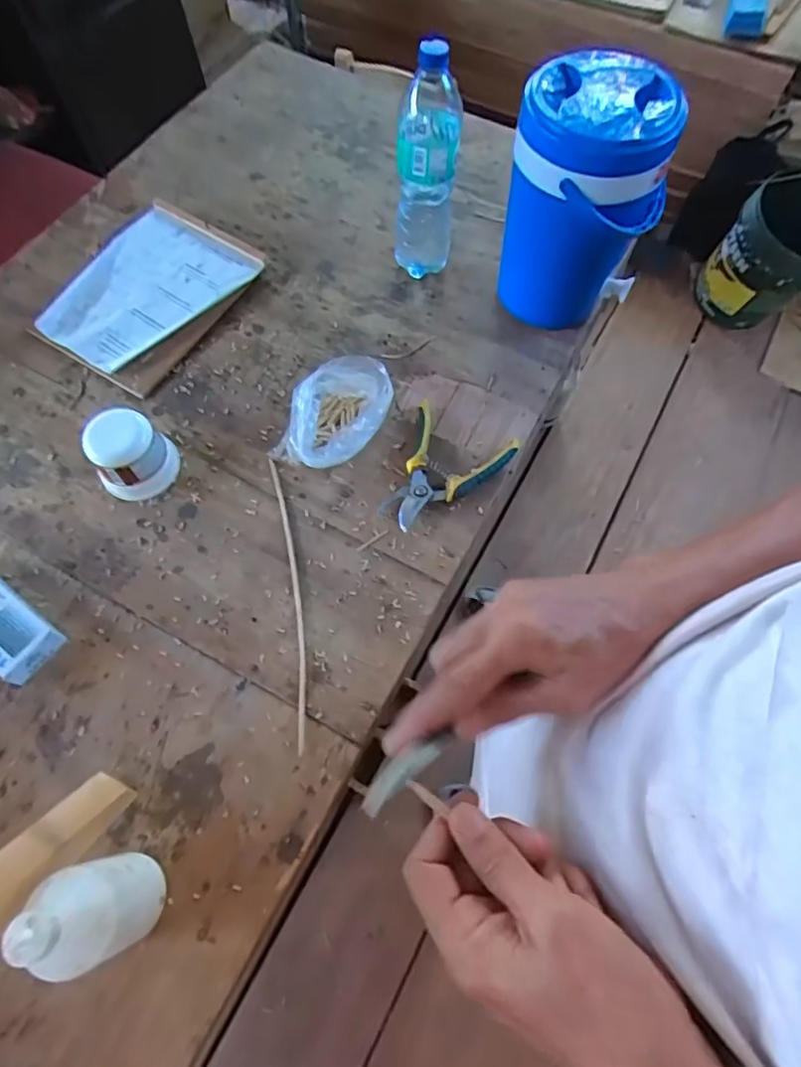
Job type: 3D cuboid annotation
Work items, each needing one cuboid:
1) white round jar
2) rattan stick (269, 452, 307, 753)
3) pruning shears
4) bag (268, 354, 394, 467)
[{"bbox_3d":[-0.317,-0.096,0.669,0.082,0.074,0.089,3,67,1],"label":"white round jar"},{"bbox_3d":[-0.124,0.063,0.639,0.019,0.005,0.343,-9,67,-4],"label":"rattan stick"},{"bbox_3d":[0.042,-0.078,0.692,0.132,0.022,0.168,33,71,13],"label":"pruning shears"},{"bbox_3d":[-0.080,-0.143,0.690,0.096,0.078,0.143,35,71,14],"label":"bag"}]

